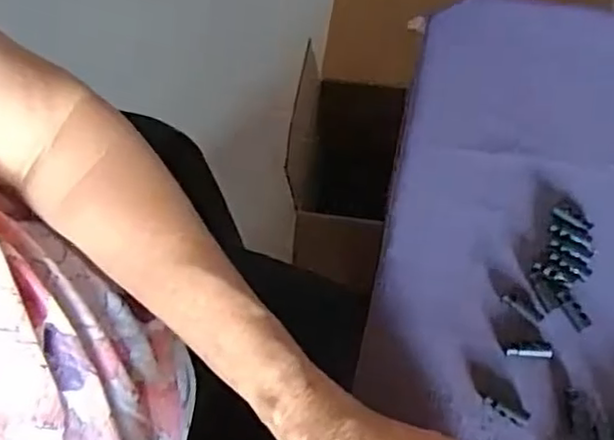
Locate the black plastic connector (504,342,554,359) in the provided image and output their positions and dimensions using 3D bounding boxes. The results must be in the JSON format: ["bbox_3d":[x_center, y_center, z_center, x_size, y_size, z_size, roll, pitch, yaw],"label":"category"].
[{"bbox_3d":[0.122,0.071,0.369,0.026,0.004,0.009,4,67,4],"label":"black plastic connector"}]

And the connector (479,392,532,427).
[{"bbox_3d":[0.104,0.101,0.357,0.027,0.006,0.008,26,70,13],"label":"connector"}]

